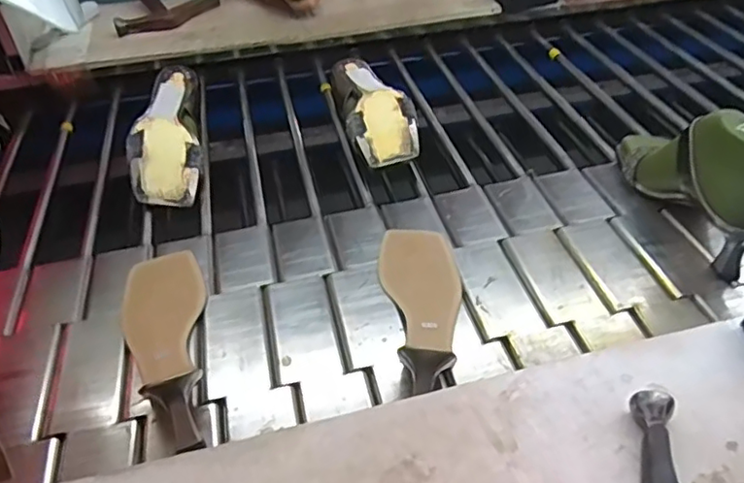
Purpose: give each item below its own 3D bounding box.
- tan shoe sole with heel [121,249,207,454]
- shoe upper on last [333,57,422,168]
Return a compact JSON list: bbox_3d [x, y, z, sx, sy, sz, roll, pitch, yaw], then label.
[{"bbox_3d":[-0.185,0.077,0.537,0.075,0.060,0.238,-14,43,-13],"label":"tan shoe sole with heel"},{"bbox_3d":[0.003,-0.172,0.805,0.086,0.066,0.228,-7,42,-6],"label":"shoe upper on last"}]

